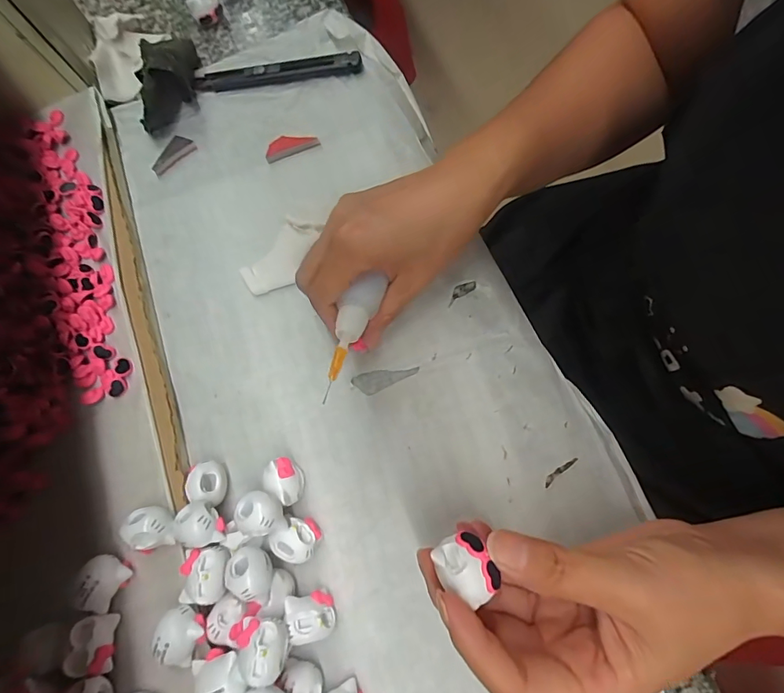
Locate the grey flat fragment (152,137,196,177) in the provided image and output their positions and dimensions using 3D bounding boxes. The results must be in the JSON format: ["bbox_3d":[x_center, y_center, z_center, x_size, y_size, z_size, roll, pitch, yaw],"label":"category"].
[{"bbox_3d":[-0.163,-0.143,0.322,0.035,0.009,0.012,-43,73,-7],"label":"grey flat fragment"}]

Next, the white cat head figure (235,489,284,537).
[{"bbox_3d":[-0.067,0.083,0.218,0.023,0.018,0.020,-2,73,6],"label":"white cat head figure"}]

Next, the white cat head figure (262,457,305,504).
[{"bbox_3d":[-0.058,0.073,0.238,0.024,0.016,0.018,42,82,16],"label":"white cat head figure"}]

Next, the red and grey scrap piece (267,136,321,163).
[{"bbox_3d":[-0.072,-0.145,0.312,0.038,0.007,0.014,-21,72,-1],"label":"red and grey scrap piece"}]

